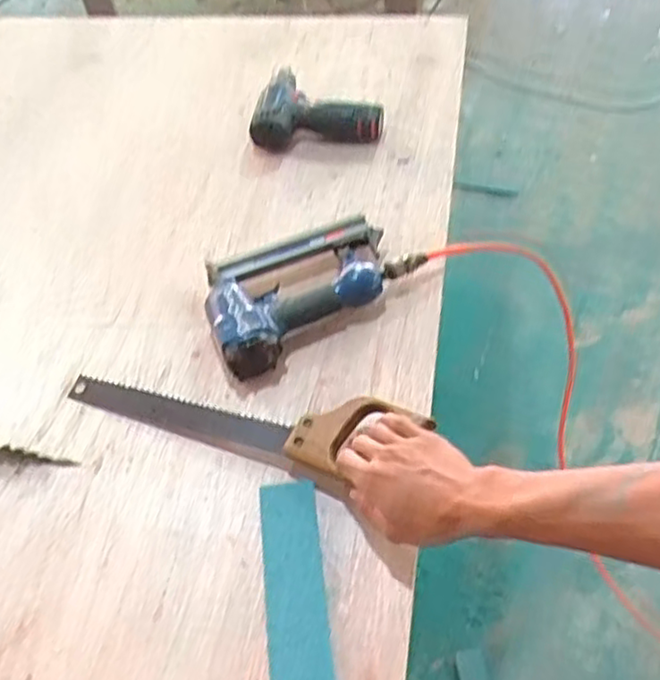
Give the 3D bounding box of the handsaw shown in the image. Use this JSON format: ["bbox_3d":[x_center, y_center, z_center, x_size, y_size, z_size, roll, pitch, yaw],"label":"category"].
[{"bbox_3d":[-0.098,0.078,0.683,0.365,0.028,0.073,6,51,20],"label":"handsaw"}]

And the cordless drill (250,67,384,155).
[{"bbox_3d":[-0.013,-0.343,1.020,0.188,0.050,0.161,4,51,9],"label":"cordless drill"}]

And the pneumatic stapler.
[{"bbox_3d":[-0.036,-0.072,0.790,0.245,0.054,0.155,-30,54,-17],"label":"pneumatic stapler"}]

